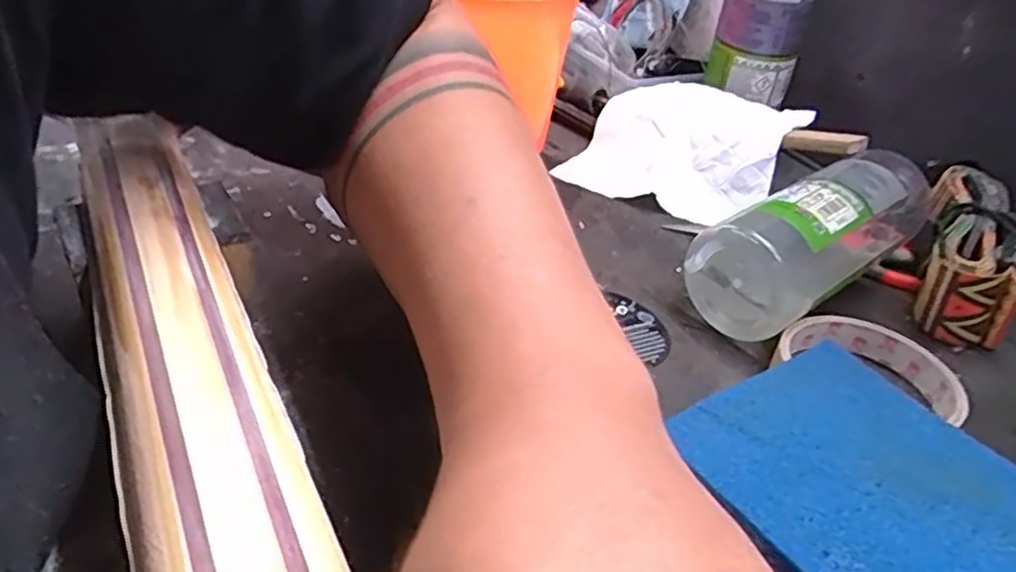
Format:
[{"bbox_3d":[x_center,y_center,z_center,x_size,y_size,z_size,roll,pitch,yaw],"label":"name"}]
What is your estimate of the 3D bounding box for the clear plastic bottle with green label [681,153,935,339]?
[{"bbox_3d":[0.181,-0.032,0.401,0.168,0.066,0.066,-20,44,-34],"label":"clear plastic bottle with green label"}]

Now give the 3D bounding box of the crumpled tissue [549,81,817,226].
[{"bbox_3d":[0.123,-0.104,0.517,0.109,0.028,0.170,-54,43,-4],"label":"crumpled tissue"}]

